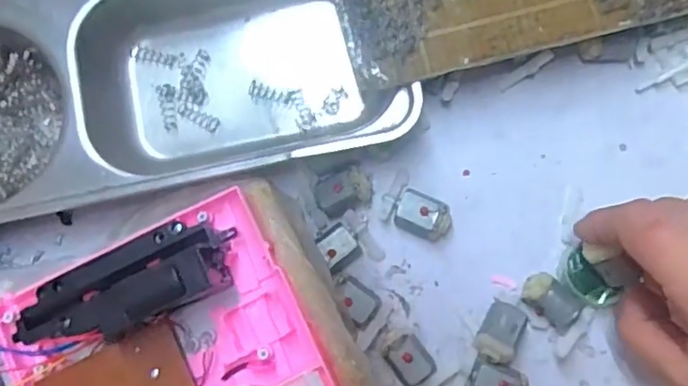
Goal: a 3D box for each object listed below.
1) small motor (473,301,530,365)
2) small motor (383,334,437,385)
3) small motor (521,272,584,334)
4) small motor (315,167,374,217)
[{"bbox_3d":[0.077,0.069,0.297,0.018,0.020,0.029,28,84,7],"label":"small motor"},{"bbox_3d":[0.033,0.084,0.300,0.019,0.016,0.024,-34,81,-2],"label":"small motor"},{"bbox_3d":[0.103,0.054,0.299,0.031,0.018,0.017,44,86,8],"label":"small motor"},{"bbox_3d":[0.000,-0.001,0.307,0.029,0.012,0.020,-17,81,1],"label":"small motor"}]

